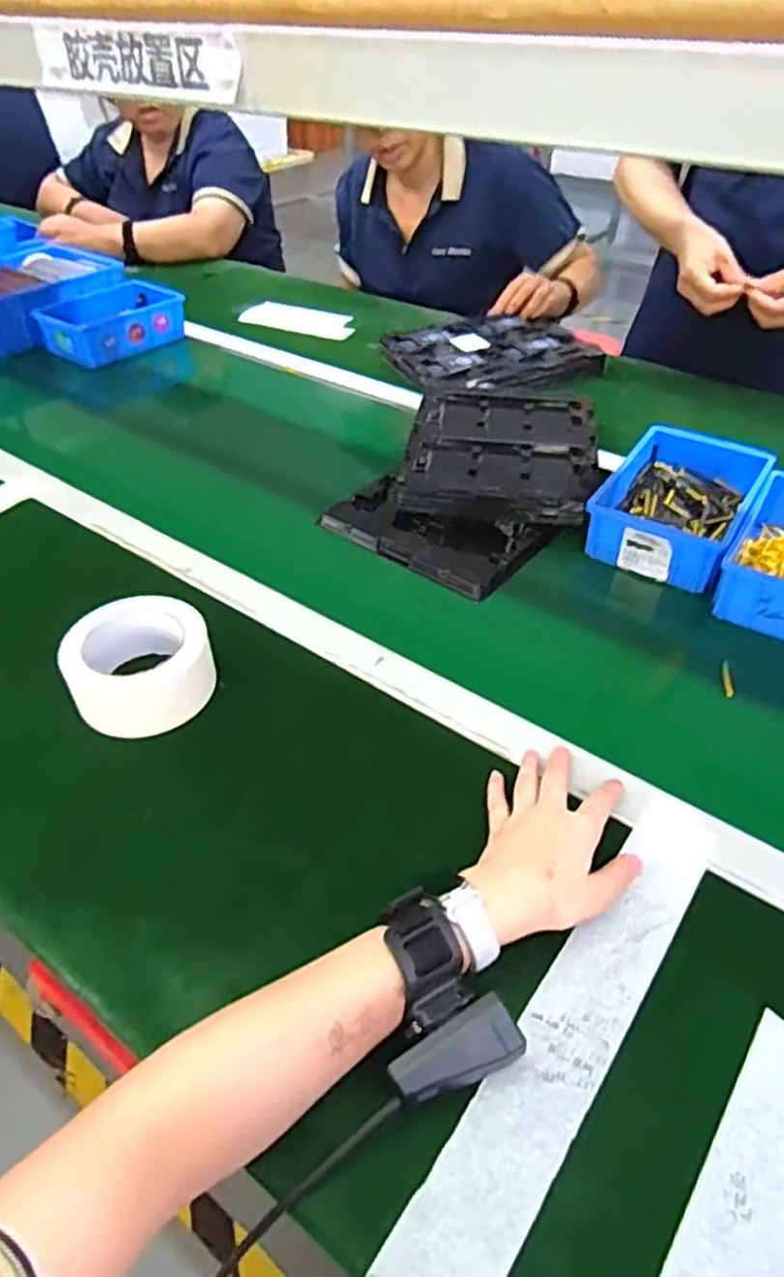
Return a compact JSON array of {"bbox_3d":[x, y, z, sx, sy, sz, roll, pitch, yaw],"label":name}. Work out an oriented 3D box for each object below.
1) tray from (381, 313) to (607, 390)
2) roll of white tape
[{"bbox_3d":[0.159,-0.439,1.119,0.297,0.025,0.224,-18,46,-19],"label":"tray"},{"bbox_3d":[-0.207,0.021,0.595,0.108,0.055,0.106,0,43,0],"label":"roll of white tape"}]

